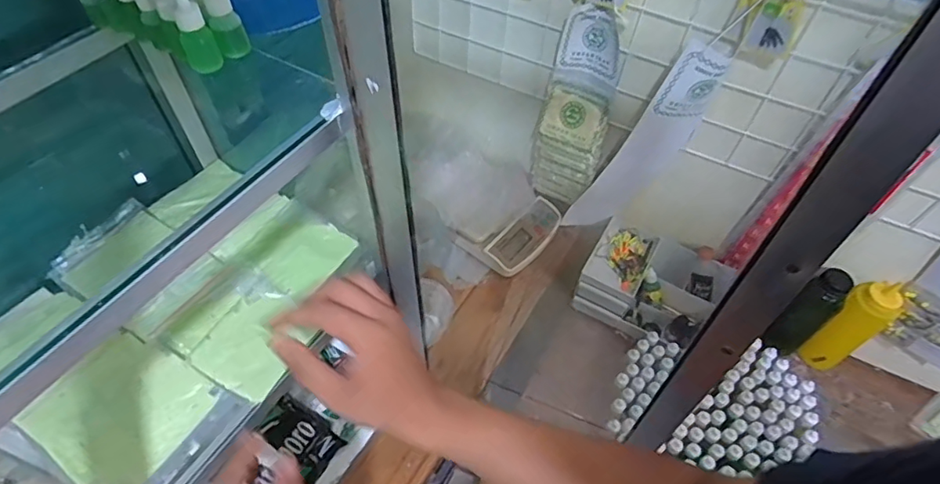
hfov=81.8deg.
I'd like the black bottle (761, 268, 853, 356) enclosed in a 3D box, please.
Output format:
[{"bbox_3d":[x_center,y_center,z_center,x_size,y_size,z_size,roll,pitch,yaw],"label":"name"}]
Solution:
[{"bbox_3d":[0.503,0.108,0.809,0.053,0.175,0.050,2,53,-2],"label":"black bottle"}]

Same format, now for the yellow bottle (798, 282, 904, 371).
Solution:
[{"bbox_3d":[0.569,0.132,0.826,0.065,0.178,0.063,-18,56,-16],"label":"yellow bottle"}]

